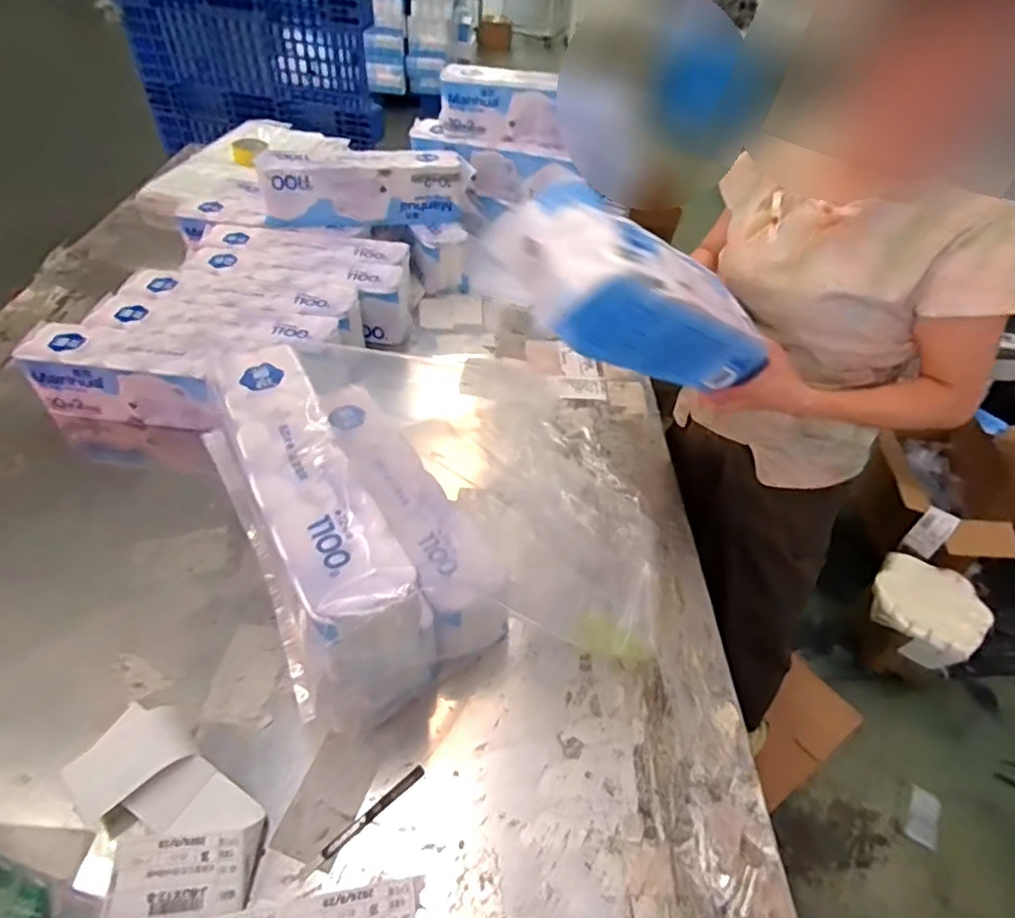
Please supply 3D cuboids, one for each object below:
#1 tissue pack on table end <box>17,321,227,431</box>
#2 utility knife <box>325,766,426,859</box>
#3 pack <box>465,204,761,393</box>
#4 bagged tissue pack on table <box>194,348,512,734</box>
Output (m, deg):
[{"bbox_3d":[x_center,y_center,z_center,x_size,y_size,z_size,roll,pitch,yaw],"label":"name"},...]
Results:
[{"bbox_3d":[-0.645,-0.144,1.055,0.360,0.122,0.111,5,46,0],"label":"tissue pack on table end"},{"bbox_3d":[-0.146,0.392,0.662,0.128,0.006,0.013,-32,57,-30],"label":"utility knife"},{"bbox_3d":[0.182,-0.178,0.716,0.403,0.130,0.111,12,33,-45],"label":"pack"},{"bbox_3d":[-0.211,0.068,0.786,0.248,0.256,0.450,-21,51,-23],"label":"bagged tissue pack on table"}]

